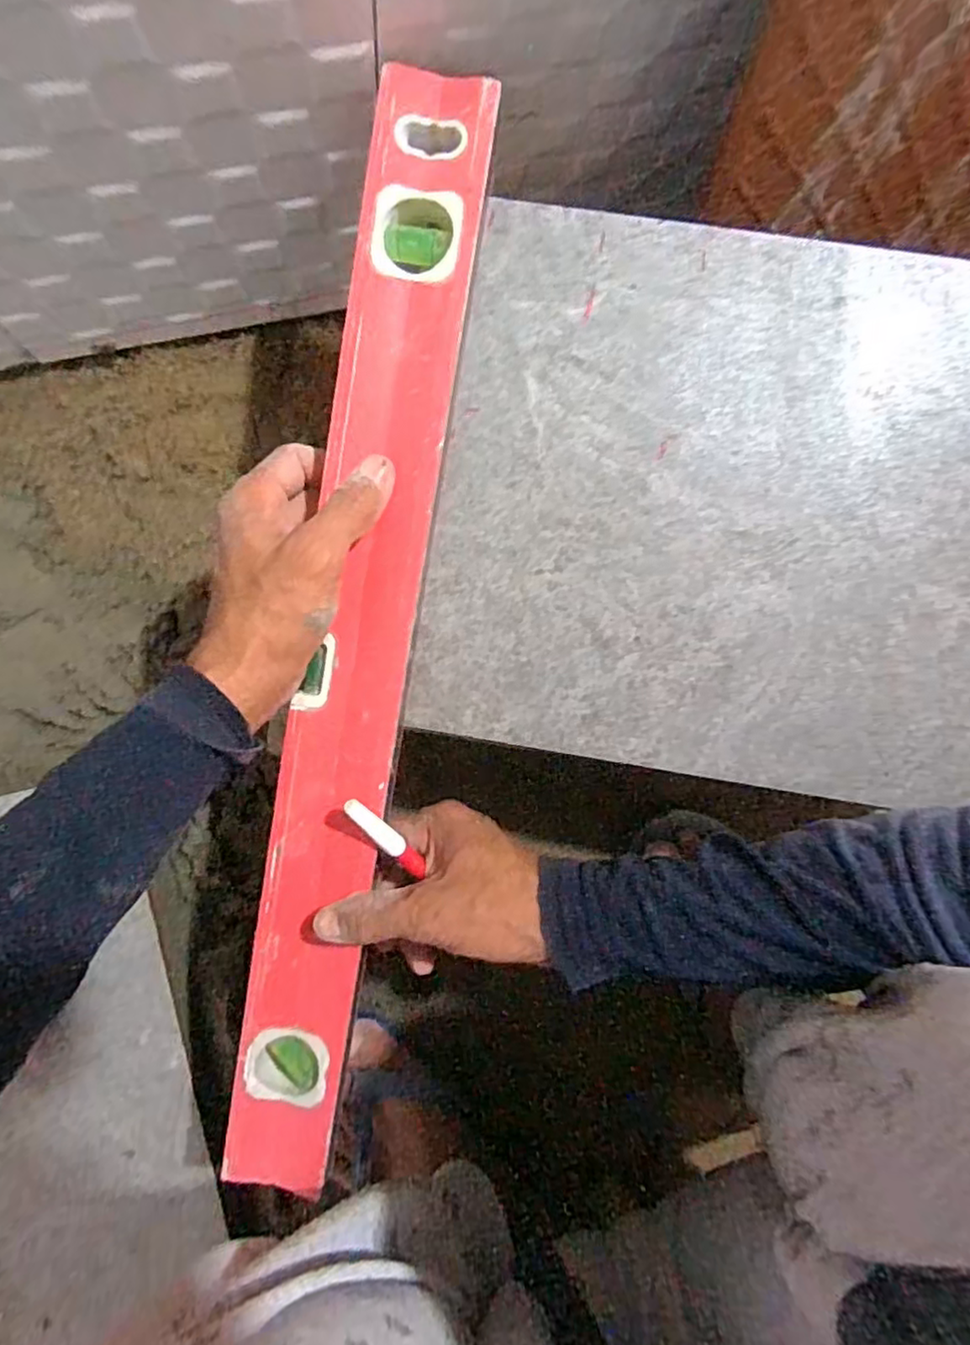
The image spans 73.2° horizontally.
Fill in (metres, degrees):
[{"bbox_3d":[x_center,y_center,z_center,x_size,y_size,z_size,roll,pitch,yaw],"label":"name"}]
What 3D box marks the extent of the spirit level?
[{"bbox_3d":[-0.069,-0.001,0.346,0.057,0.024,0.571,10,95,-8],"label":"spirit level"}]

